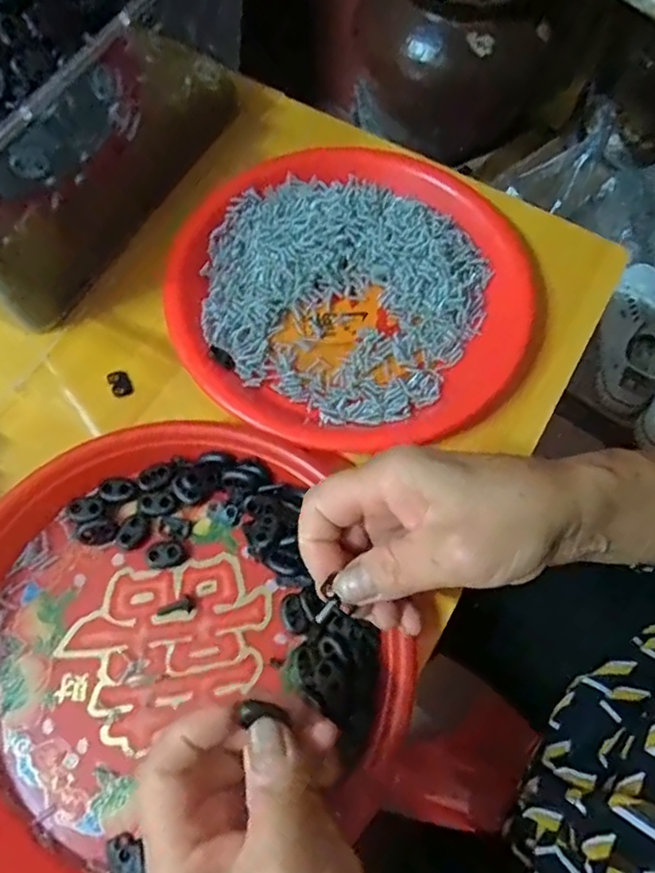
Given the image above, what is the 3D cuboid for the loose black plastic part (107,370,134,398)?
[{"bbox_3d":[-0.129,-0.033,0.388,0.012,0.004,0.020,-26,69,-12],"label":"loose black plastic part"}]

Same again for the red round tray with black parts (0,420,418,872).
[{"bbox_3d":[-0.092,0.103,0.317,0.223,0.030,0.210,0,66,-1],"label":"red round tray with black parts"}]

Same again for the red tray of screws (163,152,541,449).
[{"bbox_3d":[0.016,-0.094,0.402,0.221,0.025,0.221,39,71,15],"label":"red tray of screws"}]

